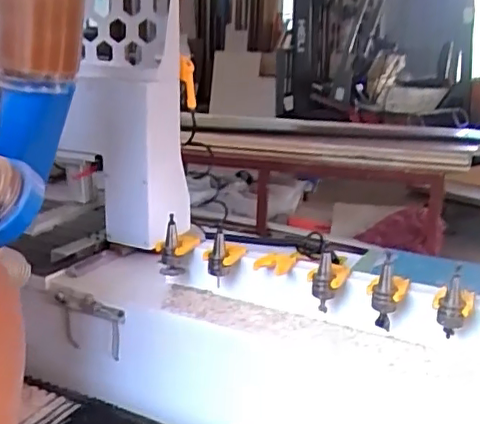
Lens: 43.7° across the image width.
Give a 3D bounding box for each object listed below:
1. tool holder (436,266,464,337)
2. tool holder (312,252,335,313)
[{"bbox_3d":[0.398,0.176,1.123,0.048,0.121,0.041,6,17,18],"label":"tool holder"},{"bbox_3d":[0.173,0.147,1.224,0.051,0.126,0.051,4,-2,1],"label":"tool holder"}]

